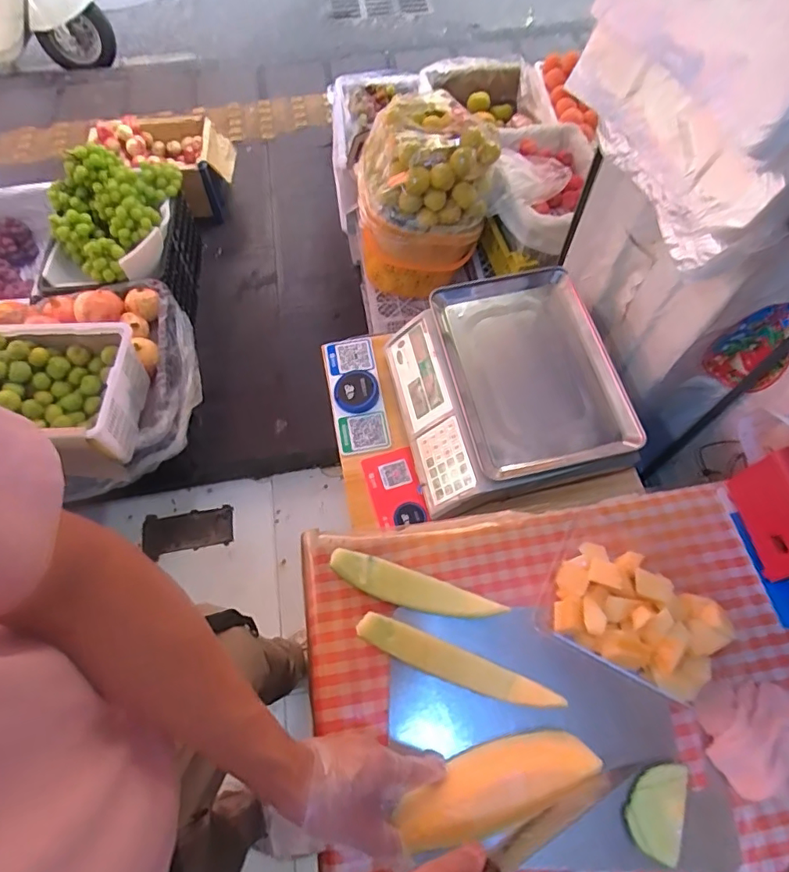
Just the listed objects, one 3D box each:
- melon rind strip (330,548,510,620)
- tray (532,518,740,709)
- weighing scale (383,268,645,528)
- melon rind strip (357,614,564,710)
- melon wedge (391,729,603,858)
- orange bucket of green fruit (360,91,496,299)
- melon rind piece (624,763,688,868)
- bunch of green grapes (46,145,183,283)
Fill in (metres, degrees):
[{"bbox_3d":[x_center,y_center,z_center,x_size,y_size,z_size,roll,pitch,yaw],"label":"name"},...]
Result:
[{"bbox_3d":[0.022,0.175,0.593,0.194,0.026,0.041,18,66,10],"label":"melon rind strip"},{"bbox_3d":[0.256,0.192,0.568,0.184,0.060,0.129,27,68,14],"label":"tray"},{"bbox_3d":[0.165,-0.076,0.819,0.301,0.116,0.332,-14,65,-5],"label":"weighing scale"},{"bbox_3d":[0.063,0.239,0.549,0.210,0.040,0.035,19,66,11],"label":"melon rind strip"},{"bbox_3d":[0.099,0.325,0.491,0.176,0.053,0.058,-16,65,-13],"label":"melon wedge"},{"bbox_3d":[0.062,-0.565,1.251,0.288,0.359,0.263,-1,64,2],"label":"orange bucket of green fruit"},{"bbox_3d":[0.253,0.358,0.507,0.047,0.029,0.083,22,67,12],"label":"melon rind piece"},{"bbox_3d":[-0.786,-0.619,1.465,0.367,0.148,0.448,-19,65,-7],"label":"bunch of green grapes"}]

